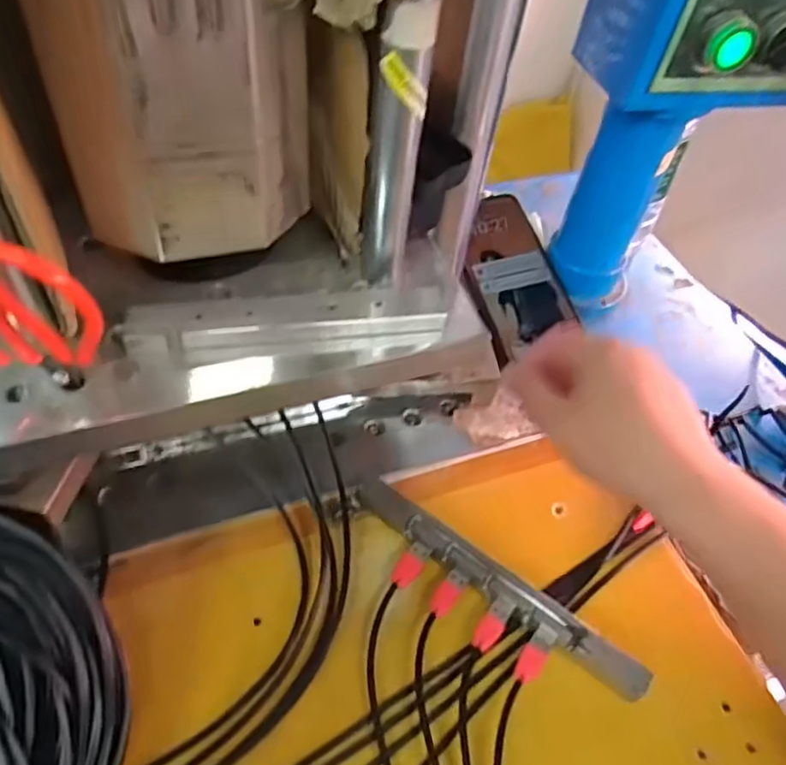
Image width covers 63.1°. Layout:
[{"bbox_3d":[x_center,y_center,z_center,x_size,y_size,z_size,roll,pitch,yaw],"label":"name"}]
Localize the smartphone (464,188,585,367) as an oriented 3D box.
[{"bbox_3d":[0.101,-0.094,0.543,0.081,0.008,0.145,-12,70,-14],"label":"smartphone"}]

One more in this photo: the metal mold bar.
[{"bbox_3d":[0.060,0.121,0.386,0.192,0.022,0.024,33,56,19],"label":"metal mold bar"}]

